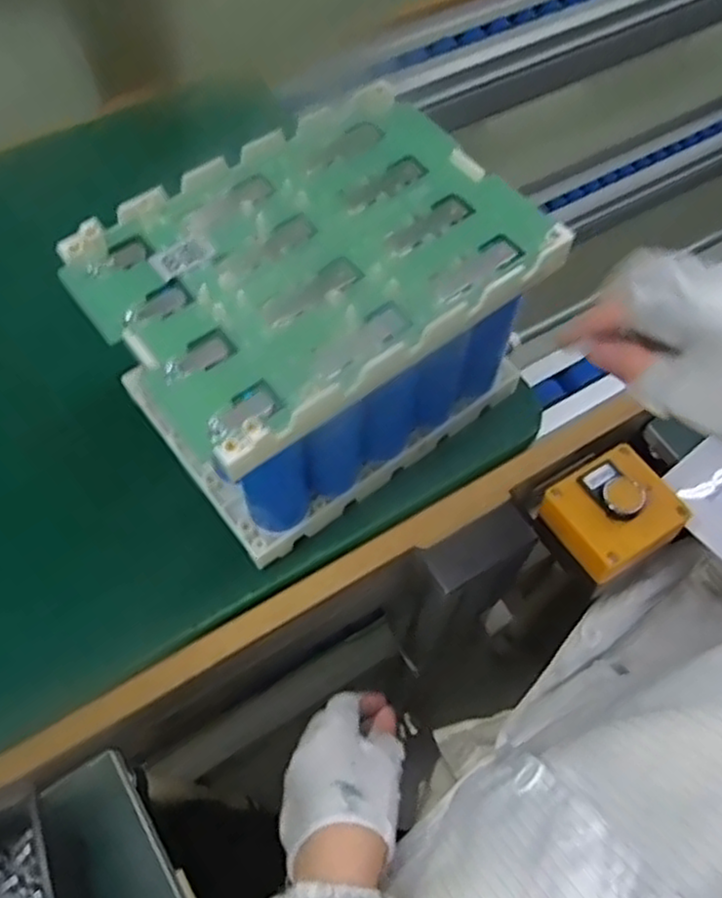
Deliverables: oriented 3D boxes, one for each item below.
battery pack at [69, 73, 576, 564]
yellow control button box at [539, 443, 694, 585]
[{"bbox_3d":[-0.027,-0.081,0.464,0.236,0.145,0.175,-35,68,-18],"label":"battery pack"},{"bbox_3d":[0.186,0.047,0.519,0.083,0.044,0.077,-27,66,-15],"label":"yellow control button box"}]

